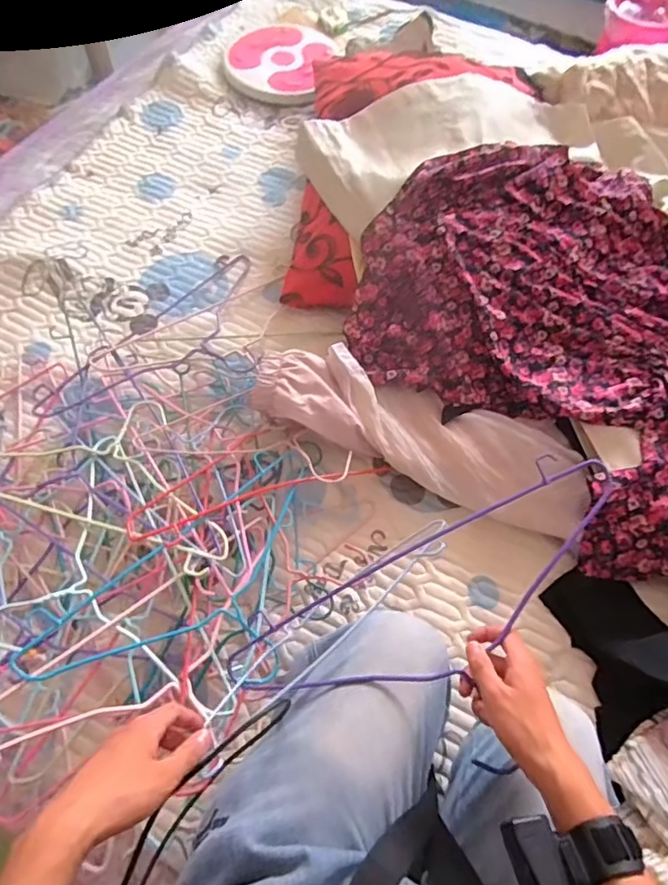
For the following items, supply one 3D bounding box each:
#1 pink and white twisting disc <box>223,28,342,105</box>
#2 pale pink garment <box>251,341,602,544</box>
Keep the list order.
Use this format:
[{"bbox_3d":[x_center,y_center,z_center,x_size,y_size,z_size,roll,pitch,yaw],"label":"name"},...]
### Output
[{"bbox_3d":[-0.125,-0.863,1.259,0.221,0.031,0.241,1,61,-2],"label":"pink and white twisting disc"},{"bbox_3d":[0.123,-0.021,0.779,0.465,0.079,0.139,20,62,9],"label":"pale pink garment"}]

